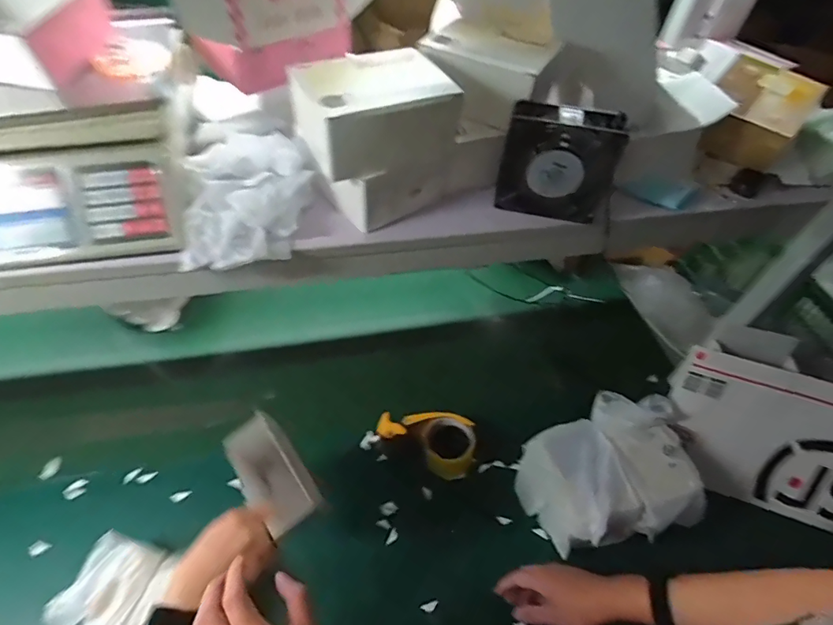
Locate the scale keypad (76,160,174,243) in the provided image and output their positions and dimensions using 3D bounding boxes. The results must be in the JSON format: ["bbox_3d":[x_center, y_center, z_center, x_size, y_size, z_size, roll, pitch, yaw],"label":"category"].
[{"bbox_3d":[-0.289,-0.111,0.466,0.078,0.076,0.016,-7,9,-8],"label":"scale keypad"}]

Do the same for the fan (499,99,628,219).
[{"bbox_3d":[0.160,-0.165,0.530,0.121,0.123,0.035,14,50,7],"label":"fan"}]

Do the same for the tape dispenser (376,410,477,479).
[{"bbox_3d":[0.022,0.224,0.832,0.169,0.077,0.095,20,51,12],"label":"tape dispenser"}]

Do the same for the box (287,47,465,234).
[{"bbox_3d":[-0.043,-0.194,0.520,0.149,0.136,0.120,-22,55,-21],"label":"box"}]

